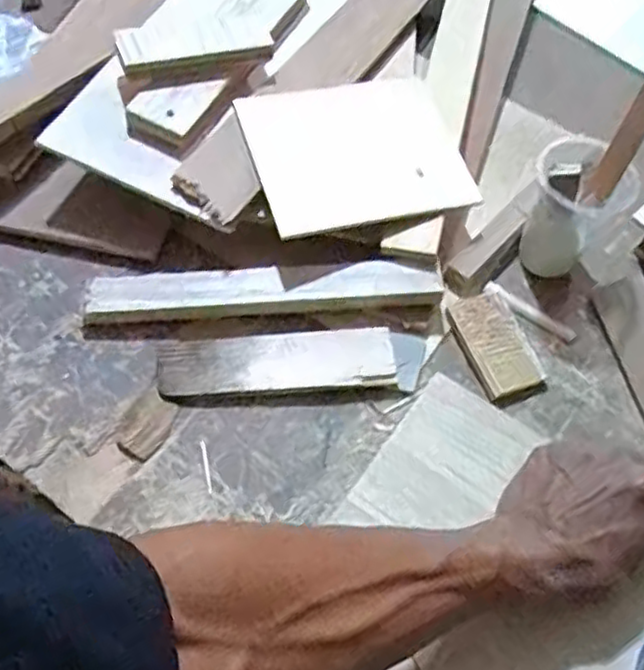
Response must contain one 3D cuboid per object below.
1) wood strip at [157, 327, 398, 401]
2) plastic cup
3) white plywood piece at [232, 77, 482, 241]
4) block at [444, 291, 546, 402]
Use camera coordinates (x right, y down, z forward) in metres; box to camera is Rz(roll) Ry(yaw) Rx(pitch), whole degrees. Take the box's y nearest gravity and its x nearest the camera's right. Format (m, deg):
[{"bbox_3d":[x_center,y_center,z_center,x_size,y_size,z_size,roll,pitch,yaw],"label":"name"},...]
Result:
[{"bbox_3d":[-0.032,0.019,0.508,0.165,0.014,0.047,-3,60,-4],"label":"wood strip"},{"bbox_3d":[0.184,-0.090,0.530,0.067,0.107,0.061,1,60,-2],"label":"plastic cup"},{"bbox_3d":[0.028,-0.144,0.557,0.164,0.011,0.143,-13,63,-16],"label":"white plywood piece"},{"bbox_3d":[0.127,0.007,0.526,0.046,0.013,0.081,-18,62,-12],"label":"block"}]

